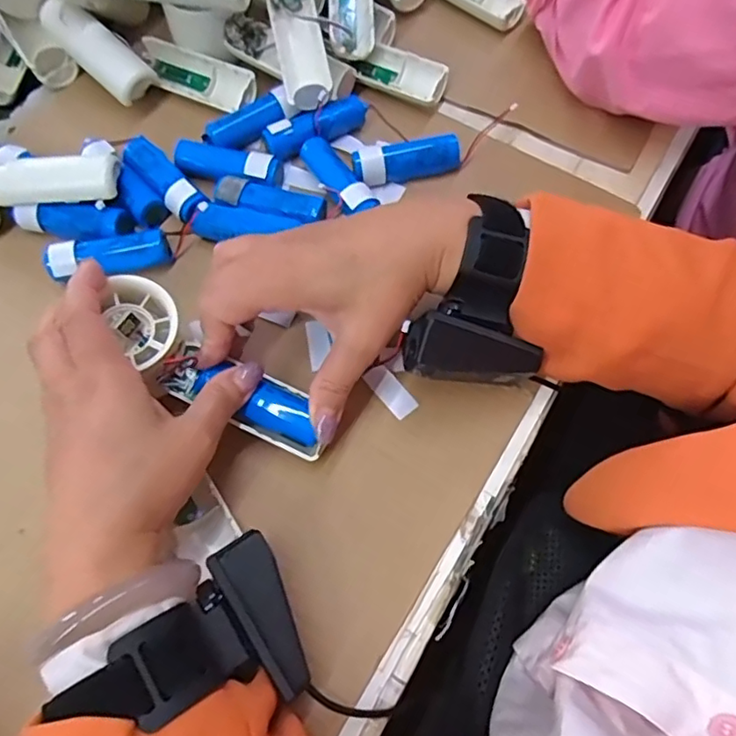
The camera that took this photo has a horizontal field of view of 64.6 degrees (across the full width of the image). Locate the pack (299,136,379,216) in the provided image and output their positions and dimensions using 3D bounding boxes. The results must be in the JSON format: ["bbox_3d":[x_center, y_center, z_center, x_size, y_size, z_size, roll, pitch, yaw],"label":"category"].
[{"bbox_3d":[-0.020,-0.126,0.391,0.021,0.021,0.068,-30,70,-12],"label":"pack"}]

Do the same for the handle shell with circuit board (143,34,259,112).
[{"bbox_3d":[-0.128,-0.216,0.429,0.098,0.017,0.033,26,70,11],"label":"handle shell with circuit board"}]

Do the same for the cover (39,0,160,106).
[{"bbox_3d":[-0.195,-0.225,0.419,0.087,0.030,0.031,41,72,-2],"label":"cover"}]

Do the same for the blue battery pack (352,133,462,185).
[{"bbox_3d":[0.026,-0.141,0.400,0.073,0.025,0.021,-15,68,-6],"label":"blue battery pack"}]

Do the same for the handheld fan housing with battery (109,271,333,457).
[{"bbox_3d":[-0.084,0.004,0.319,0.140,0.022,0.039,36,71,1],"label":"handheld fan housing with battery"}]

